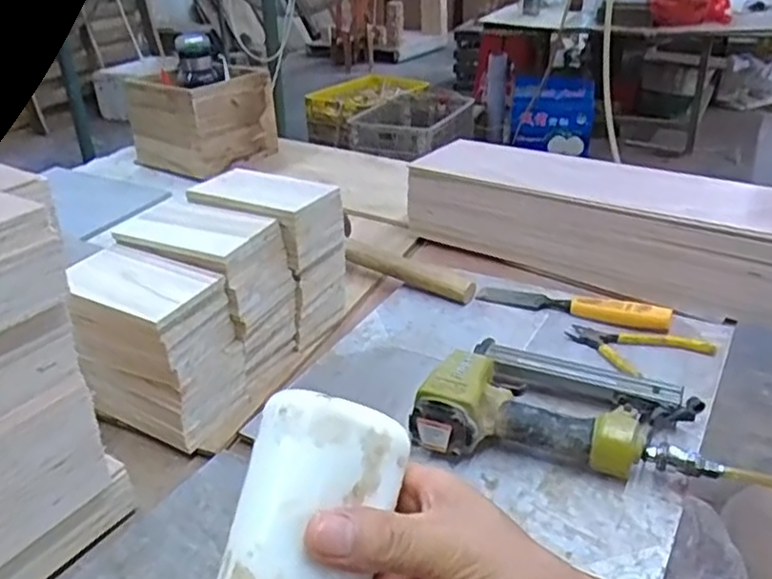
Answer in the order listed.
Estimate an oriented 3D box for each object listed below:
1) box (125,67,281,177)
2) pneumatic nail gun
[{"bbox_3d":[-0.364,-0.344,1.373,0.227,0.166,0.205,18,34,33],"label":"box"},{"bbox_3d":[0.165,0.104,0.655,0.256,0.062,0.156,5,29,13],"label":"pneumatic nail gun"}]

